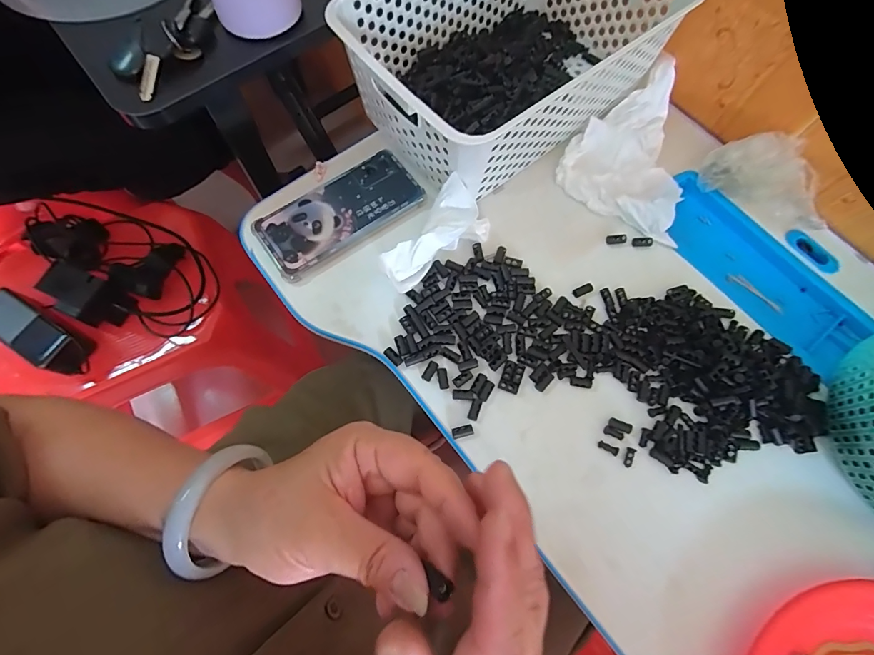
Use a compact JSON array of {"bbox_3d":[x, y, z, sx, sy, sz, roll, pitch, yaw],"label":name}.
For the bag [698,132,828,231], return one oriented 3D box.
[{"bbox_3d":[0.328,-0.147,0.408,0.117,0.051,0.059,41,75,11],"label":"bag"}]

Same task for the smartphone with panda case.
[{"bbox_3d":[-0.095,-0.114,0.413,0.160,0.011,0.072,-34,76,-13],"label":"smartphone with panda case"}]

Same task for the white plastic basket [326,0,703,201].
[{"bbox_3d":[0.073,-0.280,0.418,0.307,0.100,0.202,-37,76,-13],"label":"white plastic basket"}]

